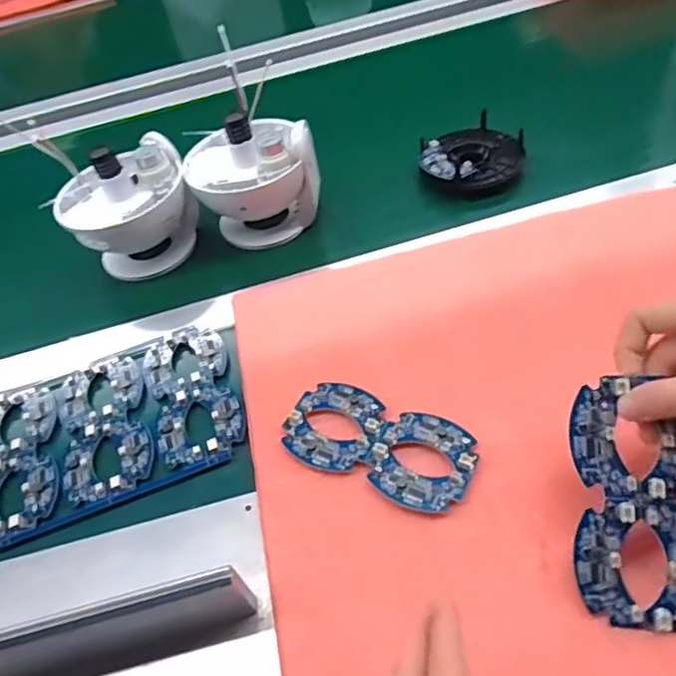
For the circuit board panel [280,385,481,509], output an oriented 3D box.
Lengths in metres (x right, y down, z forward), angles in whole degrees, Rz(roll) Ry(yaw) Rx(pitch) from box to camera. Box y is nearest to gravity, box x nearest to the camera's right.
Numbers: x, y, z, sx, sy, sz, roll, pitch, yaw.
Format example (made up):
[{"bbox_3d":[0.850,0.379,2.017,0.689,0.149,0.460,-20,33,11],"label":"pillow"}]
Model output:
[{"bbox_3d":[0.026,0.067,0.389,0.125,0.007,0.064,19,53,20],"label":"circuit board panel"}]

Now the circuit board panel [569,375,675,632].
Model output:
[{"bbox_3d":[0.157,0.084,0.307,0.064,0.007,0.125,0,84,15],"label":"circuit board panel"}]

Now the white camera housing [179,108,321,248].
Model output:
[{"bbox_3d":[-0.081,-0.157,0.565,0.115,0.117,0.097,-12,49,-5],"label":"white camera housing"}]

